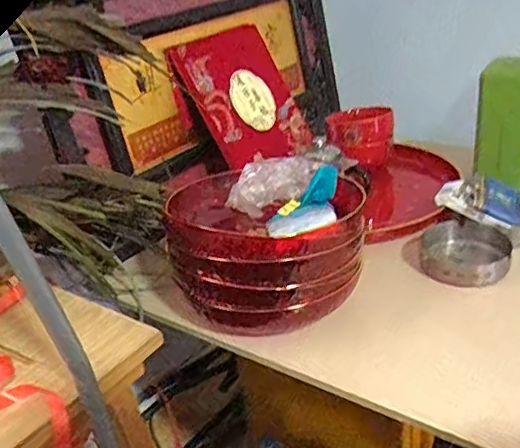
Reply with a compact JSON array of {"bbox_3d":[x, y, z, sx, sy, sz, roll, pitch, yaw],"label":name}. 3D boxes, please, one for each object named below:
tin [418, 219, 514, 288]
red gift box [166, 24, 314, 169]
[{"bbox_3d":[0.234,0.033,0.669,0.097,0.031,0.100,-5,27,3],"label":"tin"},{"bbox_3d":[-0.018,-0.185,0.855,0.183,0.208,0.027,-39,15,-36],"label":"red gift box"}]

